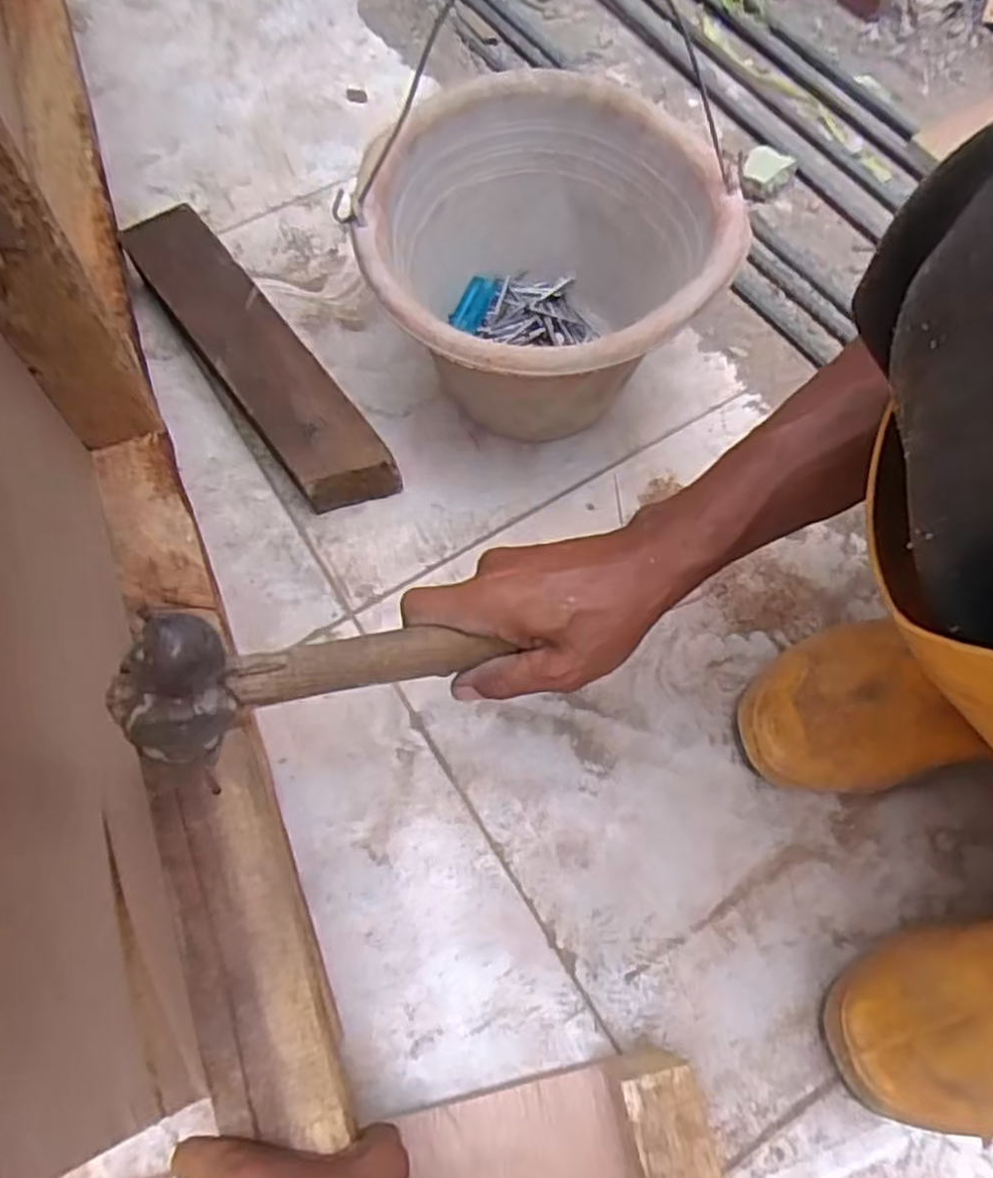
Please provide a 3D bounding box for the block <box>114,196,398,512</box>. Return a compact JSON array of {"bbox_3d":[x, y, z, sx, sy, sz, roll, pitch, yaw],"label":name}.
[{"bbox_3d":[-0.192,-0.183,0.611,0.068,0.056,0.317,-35,70,-14],"label":"block"}]

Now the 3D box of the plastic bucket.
[{"bbox_3d":[0.031,-0.216,0.571,0.237,0.167,0.253,0,66,0],"label":"plastic bucket"}]

